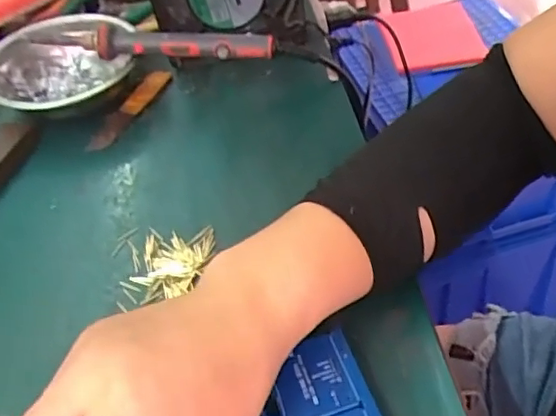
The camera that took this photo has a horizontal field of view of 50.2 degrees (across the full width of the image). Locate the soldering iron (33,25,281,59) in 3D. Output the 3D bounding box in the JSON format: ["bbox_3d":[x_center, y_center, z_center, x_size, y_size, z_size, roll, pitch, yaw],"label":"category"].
[{"bbox_3d":[-0.095,-0.126,0.458,0.181,0.027,0.017,-2,46,8],"label":"soldering iron"}]

